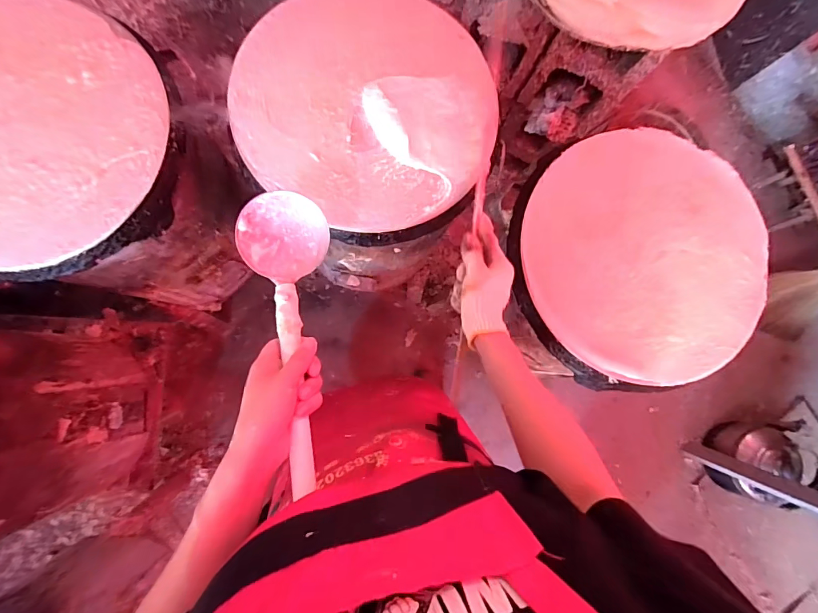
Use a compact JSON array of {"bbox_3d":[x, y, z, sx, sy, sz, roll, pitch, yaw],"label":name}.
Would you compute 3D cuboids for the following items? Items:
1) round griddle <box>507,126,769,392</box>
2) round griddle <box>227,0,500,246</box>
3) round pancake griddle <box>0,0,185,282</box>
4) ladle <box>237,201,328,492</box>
[{"bbox_3d":[0.341,-0.071,0.619,0.364,0.037,0.358,1,84,-6],"label":"round griddle"},{"bbox_3d":[-0.060,-0.283,0.590,0.358,0.036,0.373,1,84,-6],"label":"round griddle"},{"bbox_3d":[-0.499,-0.224,0.541,0.374,0.035,0.359,11,83,-5],"label":"round pancake griddle"},{"bbox_3d":[-0.117,0.030,0.413,0.089,0.056,0.306,-7,68,-7],"label":"ladle"}]

